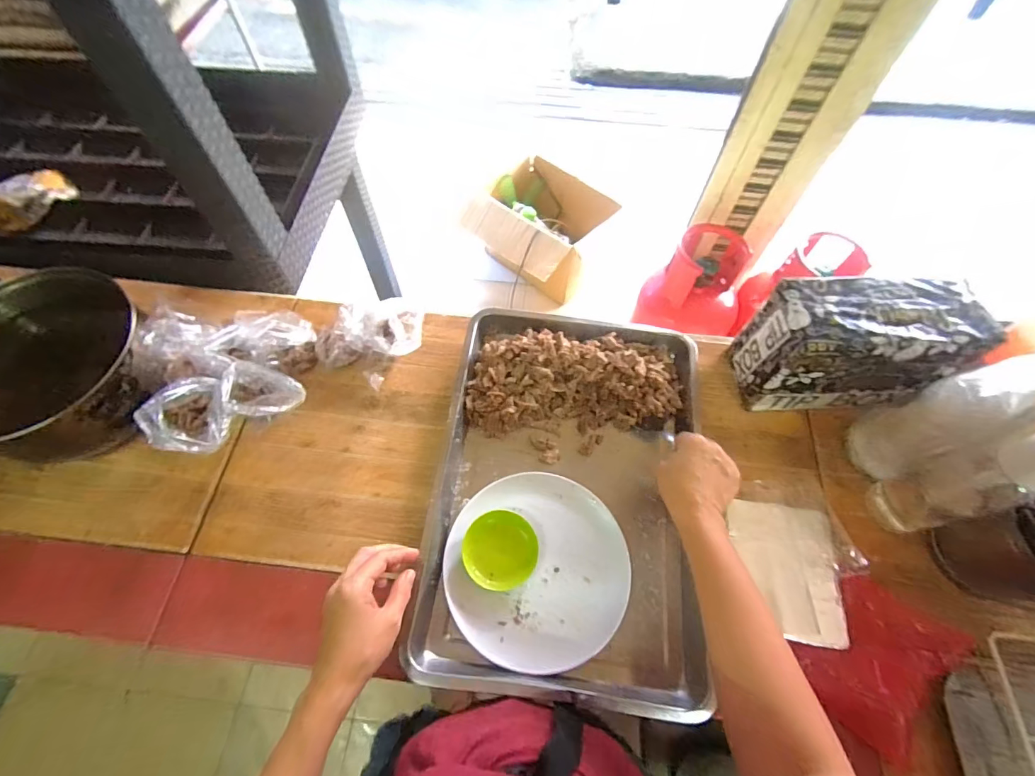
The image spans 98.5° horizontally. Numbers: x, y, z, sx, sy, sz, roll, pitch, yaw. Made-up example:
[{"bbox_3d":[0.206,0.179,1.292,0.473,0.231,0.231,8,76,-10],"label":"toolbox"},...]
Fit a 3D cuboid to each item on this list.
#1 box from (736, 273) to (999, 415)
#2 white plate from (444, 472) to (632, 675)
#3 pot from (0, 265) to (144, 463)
[{"bbox_3d":[0.442,-0.051,0.604,0.233,0.168,0.105,2,62,0],"label":"box"},{"bbox_3d":[0.024,0.214,0.546,0.220,0.019,0.215,1,63,-1],"label":"white plate"},{"bbox_3d":[-0.613,-0.014,0.603,0.240,0.139,0.234,1,63,-1],"label":"pot"}]

